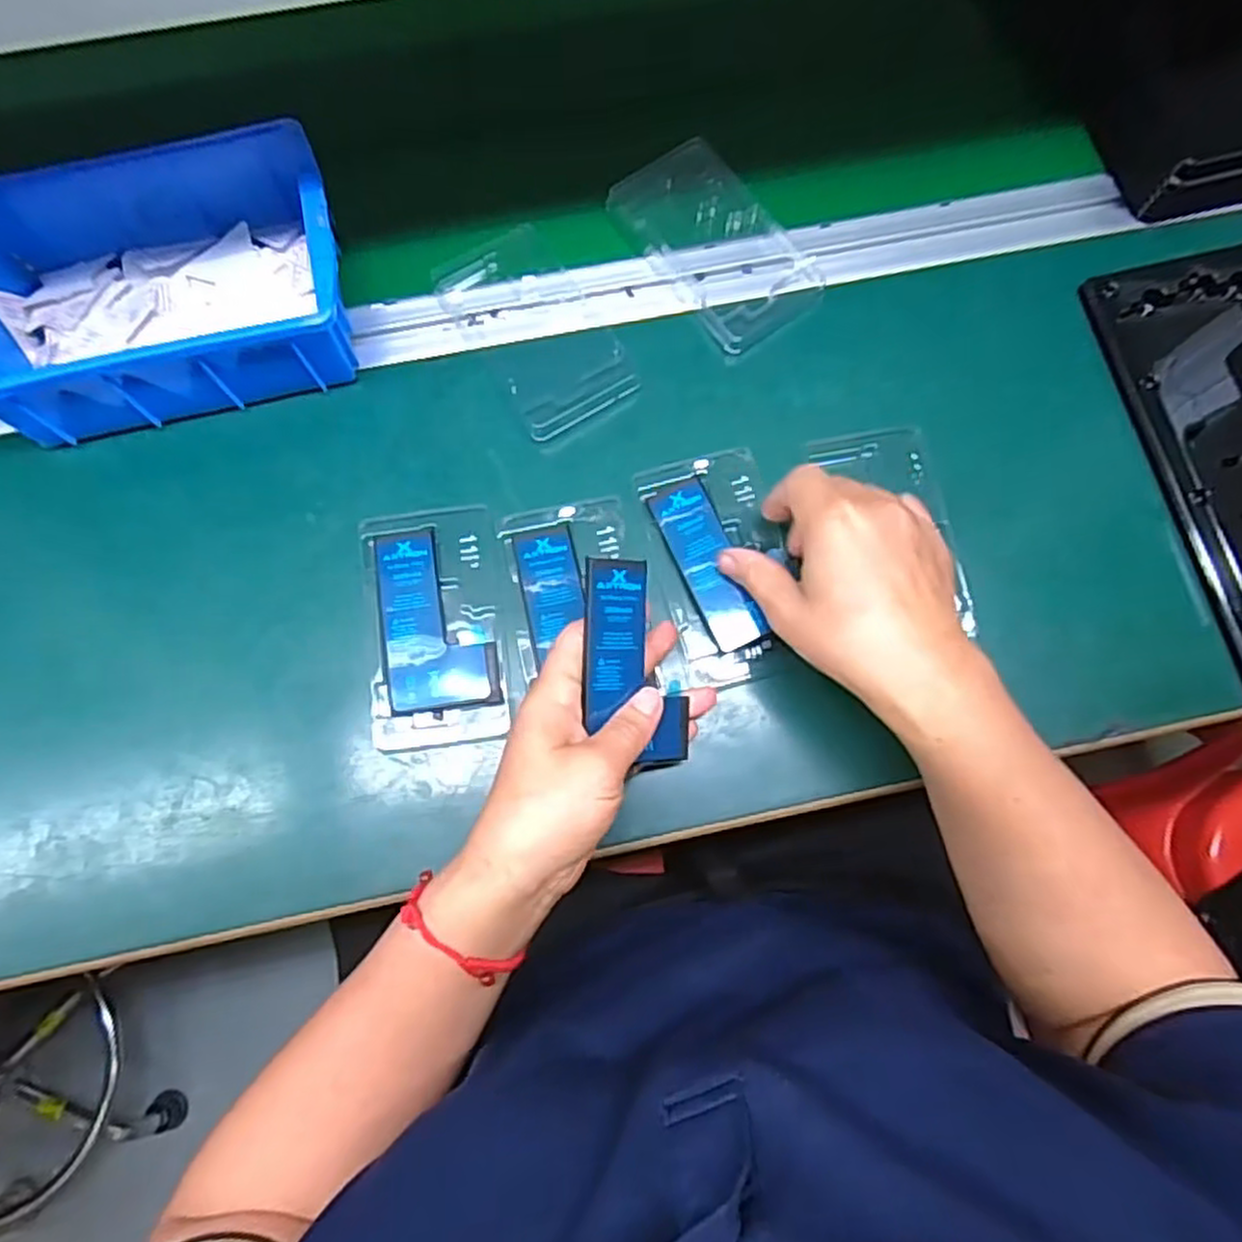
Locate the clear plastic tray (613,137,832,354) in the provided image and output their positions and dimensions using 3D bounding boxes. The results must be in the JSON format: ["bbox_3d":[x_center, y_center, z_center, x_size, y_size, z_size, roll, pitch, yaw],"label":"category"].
[{"bbox_3d":[0.057,-0.231,0.462,0.078,0.008,0.134,-36,81,-7],"label":"clear plastic tray"}]

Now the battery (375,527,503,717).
[{"bbox_3d":[-0.100,-0.001,0.407,0.057,0.006,0.100,-9,79,-2],"label":"battery"}]

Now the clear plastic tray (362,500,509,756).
[{"bbox_3d":[-0.101,0.002,0.408,0.070,0.009,0.127,-6,79,-1],"label":"clear plastic tray"}]

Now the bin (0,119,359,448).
[{"bbox_3d":[-0.255,-0.193,0.422,0.194,0.069,0.147,-14,79,-3],"label":"bin"}]

